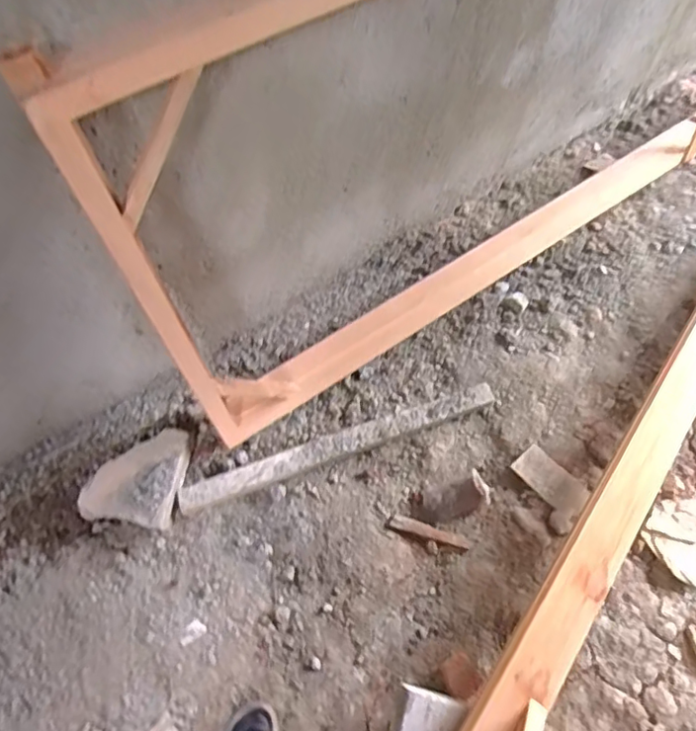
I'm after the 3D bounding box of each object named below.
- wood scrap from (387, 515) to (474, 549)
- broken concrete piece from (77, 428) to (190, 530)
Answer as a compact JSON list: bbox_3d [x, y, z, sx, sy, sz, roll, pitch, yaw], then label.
[{"bbox_3d":[0.194,0.395,1.332,0.200,0.011,0.035,15,62,8],"label":"wood scrap"},{"bbox_3d":[-0.499,0.261,1.332,0.210,0.090,0.224,9,61,5],"label":"broken concrete piece"}]

